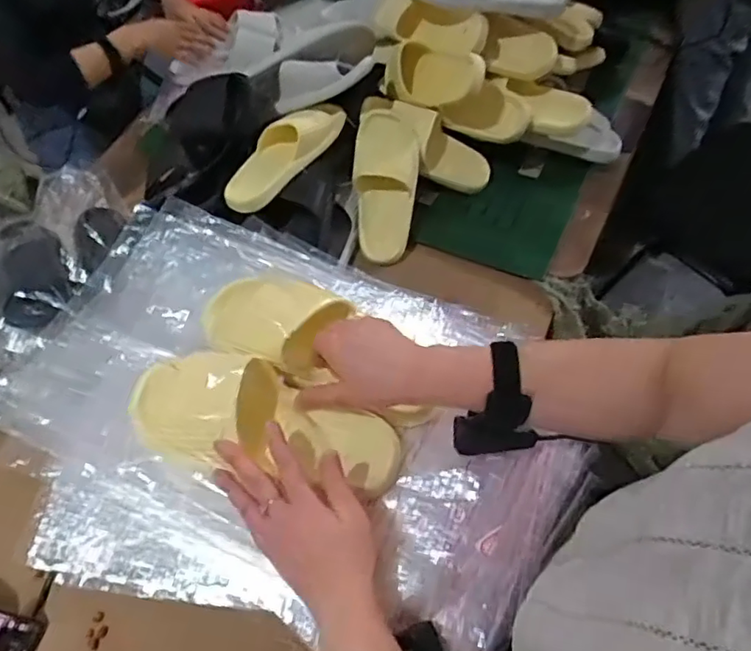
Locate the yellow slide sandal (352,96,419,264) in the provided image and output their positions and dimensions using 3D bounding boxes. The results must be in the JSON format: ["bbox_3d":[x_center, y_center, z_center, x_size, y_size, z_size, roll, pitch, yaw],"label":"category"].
[{"bbox_3d":[0.020,-0.249,1.004,0.109,0.070,0.268,0,84,4],"label":"yellow slide sandal"}]

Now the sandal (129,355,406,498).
[{"bbox_3d":[-0.106,0.089,0.549,0.263,0.070,0.105,15,61,0],"label":"sandal"}]

